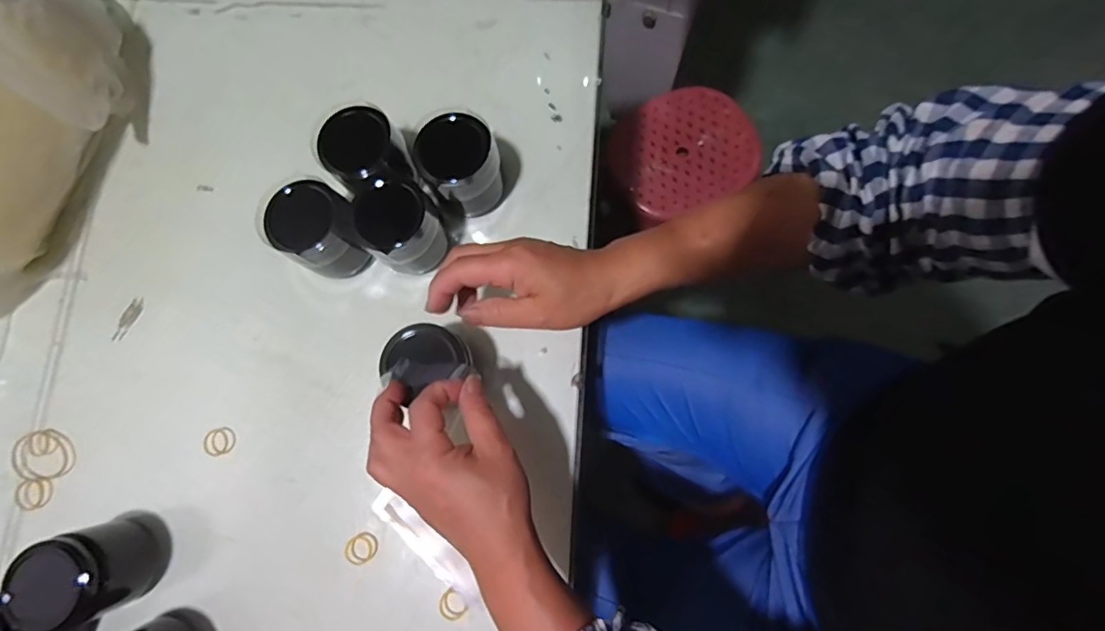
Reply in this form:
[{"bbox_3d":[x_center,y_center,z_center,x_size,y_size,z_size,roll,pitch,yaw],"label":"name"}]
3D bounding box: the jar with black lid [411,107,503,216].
[{"bbox_3d":[-0.077,-0.126,0.440,0.068,0.072,0.064,-35,80,-4],"label":"jar with black lid"}]

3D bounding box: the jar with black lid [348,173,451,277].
[{"bbox_3d":[-0.125,-0.071,0.436,0.062,0.087,0.060,0,80,2],"label":"jar with black lid"}]

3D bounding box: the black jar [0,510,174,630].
[{"bbox_3d":[-0.357,0.197,0.399,0.060,0.072,0.070,-13,80,0],"label":"black jar"}]

